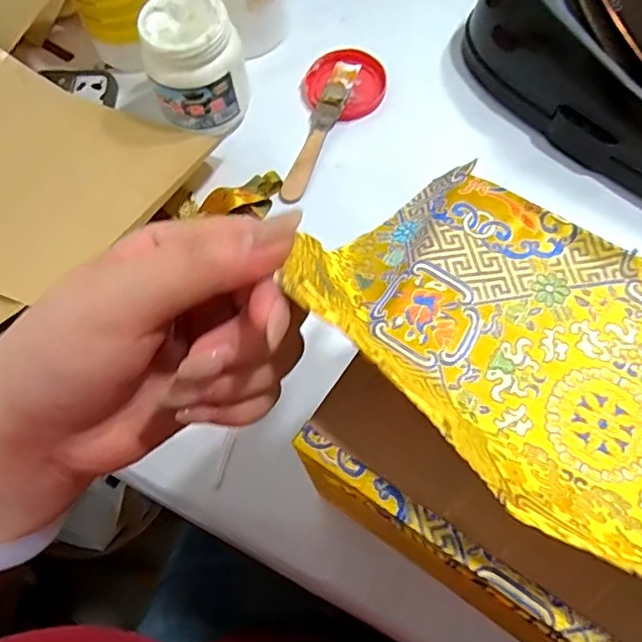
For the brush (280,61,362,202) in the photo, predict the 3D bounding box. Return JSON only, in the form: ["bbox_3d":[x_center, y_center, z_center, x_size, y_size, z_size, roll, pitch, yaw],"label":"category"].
[{"bbox_3d":[-0.001,-0.163,0.484,0.021,0.016,0.136,19,69,10],"label":"brush"}]

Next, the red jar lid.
[{"bbox_3d":[0.023,-0.212,0.504,0.068,0.013,0.069,-1,67,2],"label":"red jar lid"}]

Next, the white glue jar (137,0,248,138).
[{"bbox_3d":[-0.100,-0.208,0.465,0.073,0.091,0.080,-1,67,2],"label":"white glue jar"}]

